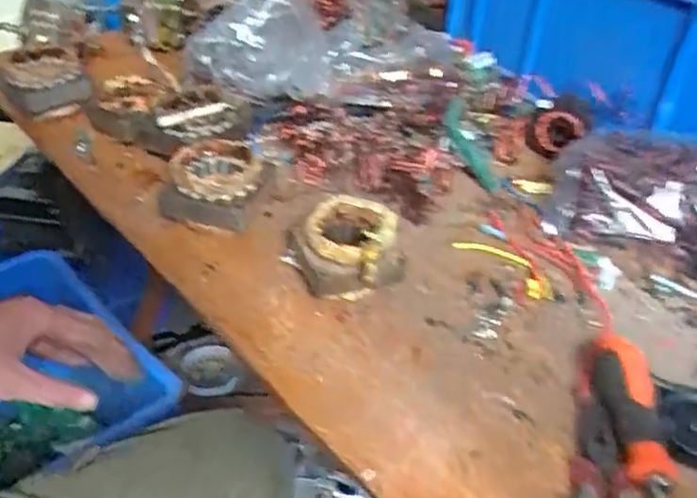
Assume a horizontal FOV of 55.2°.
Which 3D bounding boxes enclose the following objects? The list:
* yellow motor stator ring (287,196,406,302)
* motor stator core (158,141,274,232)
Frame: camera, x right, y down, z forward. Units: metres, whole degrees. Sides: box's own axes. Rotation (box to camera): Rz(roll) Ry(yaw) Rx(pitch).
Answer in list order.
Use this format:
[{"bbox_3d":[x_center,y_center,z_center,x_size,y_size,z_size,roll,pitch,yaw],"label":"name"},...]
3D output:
[{"bbox_3d":[0.000,0.005,0.513,0.087,0.072,0.055,24,41,21],"label":"yellow motor stator ring"},{"bbox_3d":[-0.113,-0.055,0.567,0.082,0.050,0.080,9,36,4],"label":"motor stator core"}]

